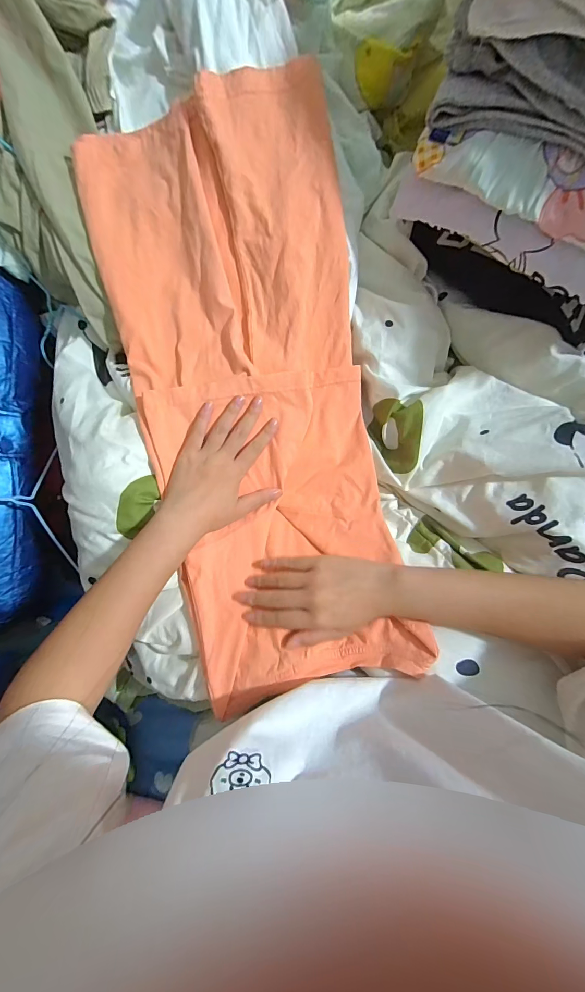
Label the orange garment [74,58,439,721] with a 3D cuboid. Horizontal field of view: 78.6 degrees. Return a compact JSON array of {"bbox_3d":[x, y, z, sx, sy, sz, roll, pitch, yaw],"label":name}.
[{"bbox_3d":[-0.041,-0.104,0.404,0.258,0.104,0.607,-12,91,5],"label":"orange garment"}]

